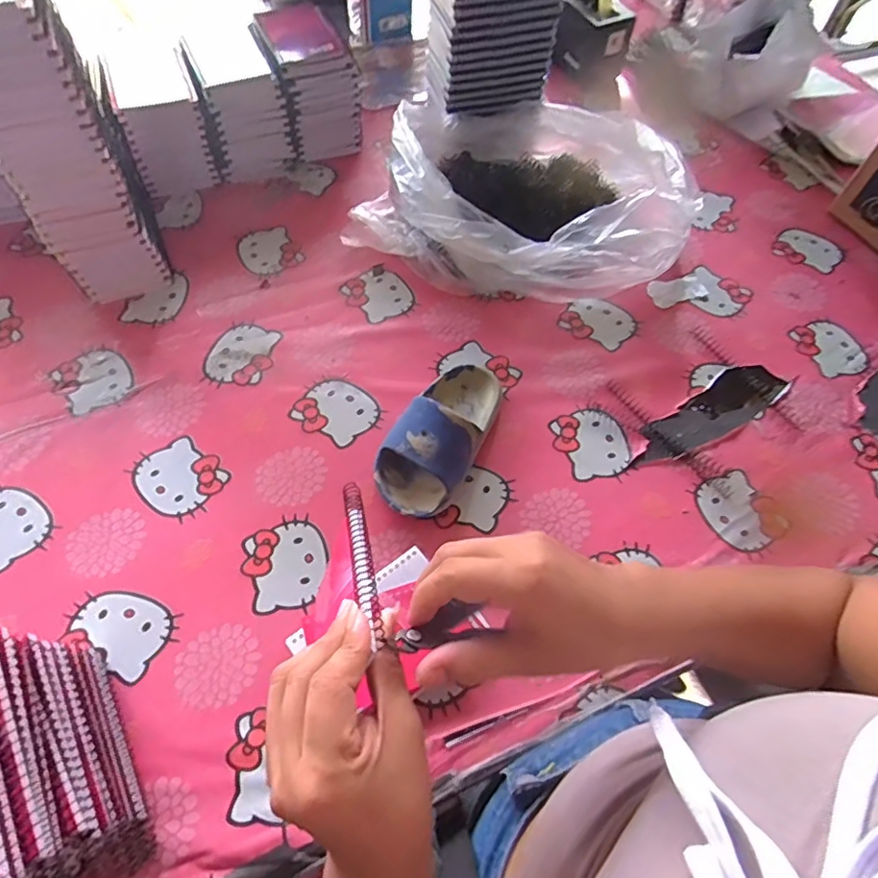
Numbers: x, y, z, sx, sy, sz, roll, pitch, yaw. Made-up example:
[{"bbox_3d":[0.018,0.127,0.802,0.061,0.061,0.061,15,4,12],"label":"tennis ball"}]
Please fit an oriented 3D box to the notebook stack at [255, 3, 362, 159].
[{"bbox_3d":[-0.173,-0.484,0.759,0.108,0.137,0.136,-17,62,-10],"label":"notebook stack"}]

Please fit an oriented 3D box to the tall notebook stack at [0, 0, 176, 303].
[{"bbox_3d":[-0.368,-0.284,0.555,0.109,0.289,0.119,-21,64,-14],"label":"tall notebook stack"}]

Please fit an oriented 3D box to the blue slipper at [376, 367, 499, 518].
[{"bbox_3d":[0.004,-0.011,0.540,0.076,0.059,0.174,26,63,13],"label":"blue slipper"}]

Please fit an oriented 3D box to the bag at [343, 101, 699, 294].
[{"bbox_3d":[0.092,-0.299,0.676,0.370,0.097,0.241,3,60,1],"label":"bag"}]

